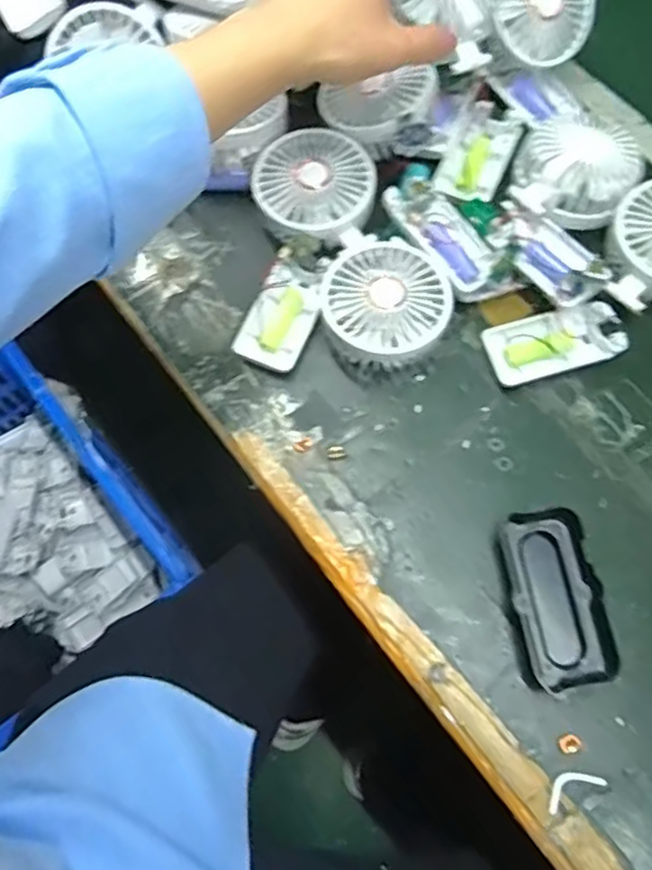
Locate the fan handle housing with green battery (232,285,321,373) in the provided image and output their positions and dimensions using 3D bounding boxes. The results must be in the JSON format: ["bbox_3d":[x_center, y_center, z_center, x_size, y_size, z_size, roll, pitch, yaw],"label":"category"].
[{"bbox_3d":[-0.033,-0.080,0.491,0.045,0.012,0.067,23,72,9],"label":"fan handle housing with green battery"}]

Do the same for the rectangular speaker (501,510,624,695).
[{"bbox_3d":[0.143,0.101,0.420,0.049,0.022,0.107,-11,71,-3],"label":"rectangular speaker"}]

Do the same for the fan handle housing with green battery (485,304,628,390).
[{"bbox_3d":[0.160,-0.063,0.476,0.091,0.013,0.043,-14,71,-4],"label":"fan handle housing with green battery"}]

